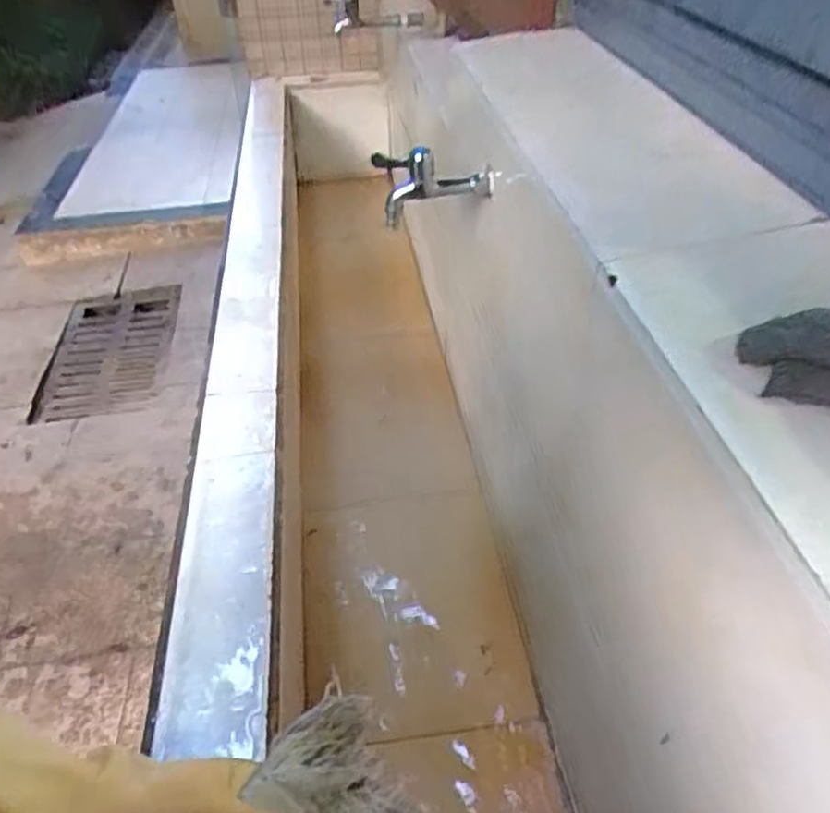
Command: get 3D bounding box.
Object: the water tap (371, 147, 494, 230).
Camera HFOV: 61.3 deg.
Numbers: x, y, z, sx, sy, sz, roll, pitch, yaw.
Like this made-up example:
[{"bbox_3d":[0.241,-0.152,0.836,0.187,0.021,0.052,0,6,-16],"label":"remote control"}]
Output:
[{"bbox_3d":[0.024,-0.255,0.804,0.134,0.082,0.033,-18,43,-18],"label":"water tap"}]

